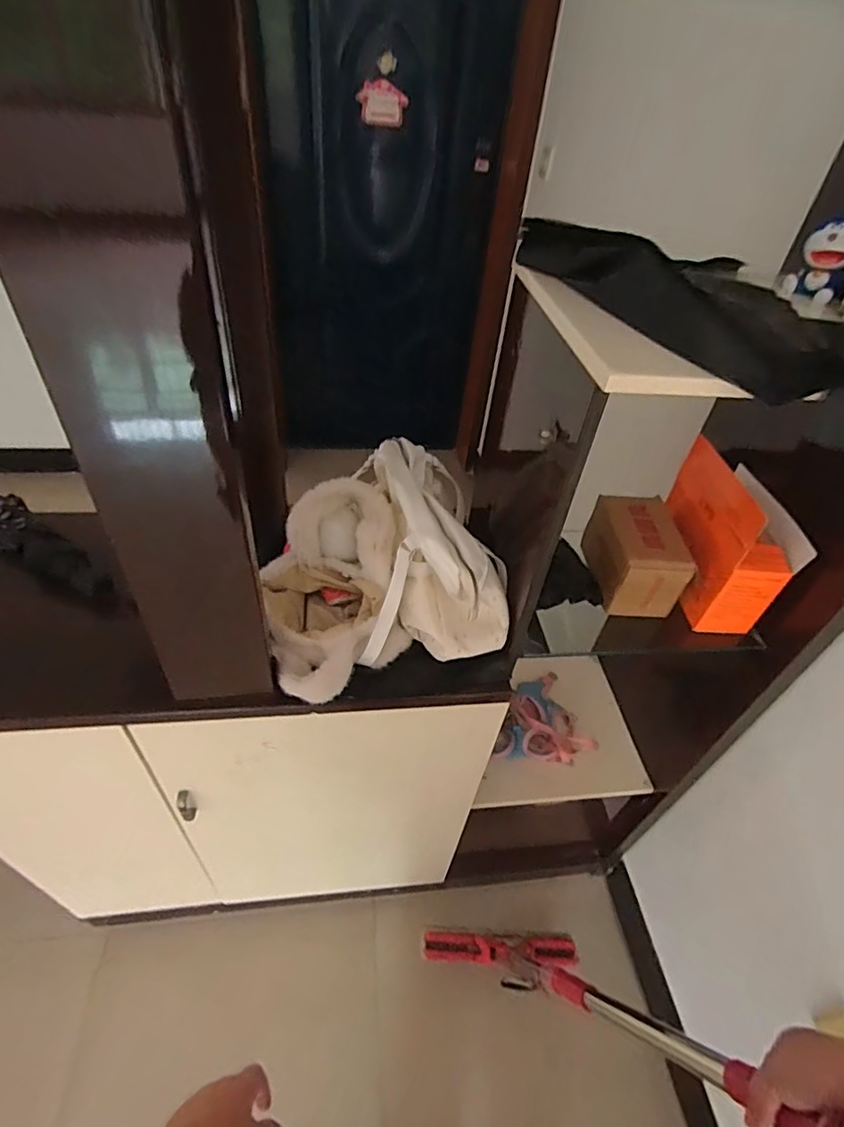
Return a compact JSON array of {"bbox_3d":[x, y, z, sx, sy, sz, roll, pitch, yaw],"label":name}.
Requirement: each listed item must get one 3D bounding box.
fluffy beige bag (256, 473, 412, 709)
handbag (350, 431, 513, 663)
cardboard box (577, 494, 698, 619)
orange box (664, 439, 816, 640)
[{"bbox_3d":[-0.120,0.031,0.736,0.189,0.154,0.233,-11,46,-17],"label":"fluffy beige bag"},{"bbox_3d":[0.010,-0.040,0.787,0.195,0.172,0.308,-2,45,-9],"label":"handbag"},{"bbox_3d":[0.333,-0.015,0.854,0.116,0.103,0.165,5,44,-2],"label":"cardboard box"},{"bbox_3d":[0.464,-0.046,0.841,0.110,0.191,0.223,3,44,-4],"label":"orange box"}]

